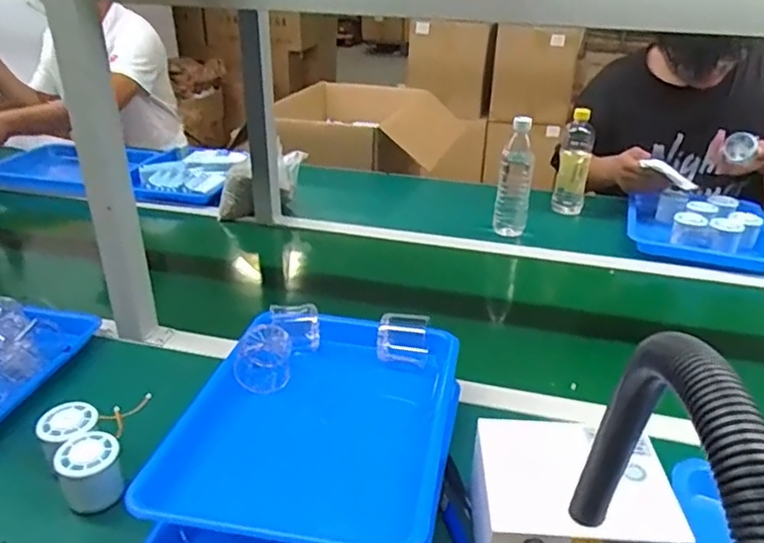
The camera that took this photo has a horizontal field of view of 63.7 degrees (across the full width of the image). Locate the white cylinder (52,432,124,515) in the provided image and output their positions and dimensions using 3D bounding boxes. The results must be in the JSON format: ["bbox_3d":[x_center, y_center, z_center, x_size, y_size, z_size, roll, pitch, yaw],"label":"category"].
[{"bbox_3d":[-0.288,0.197,0.610,0.055,0.060,0.050,-13,32,-24],"label":"white cylinder"}]

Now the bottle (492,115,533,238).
[{"bbox_3d":[0.258,-0.171,1.198,0.064,0.243,0.068,8,29,12],"label":"bottle"}]

